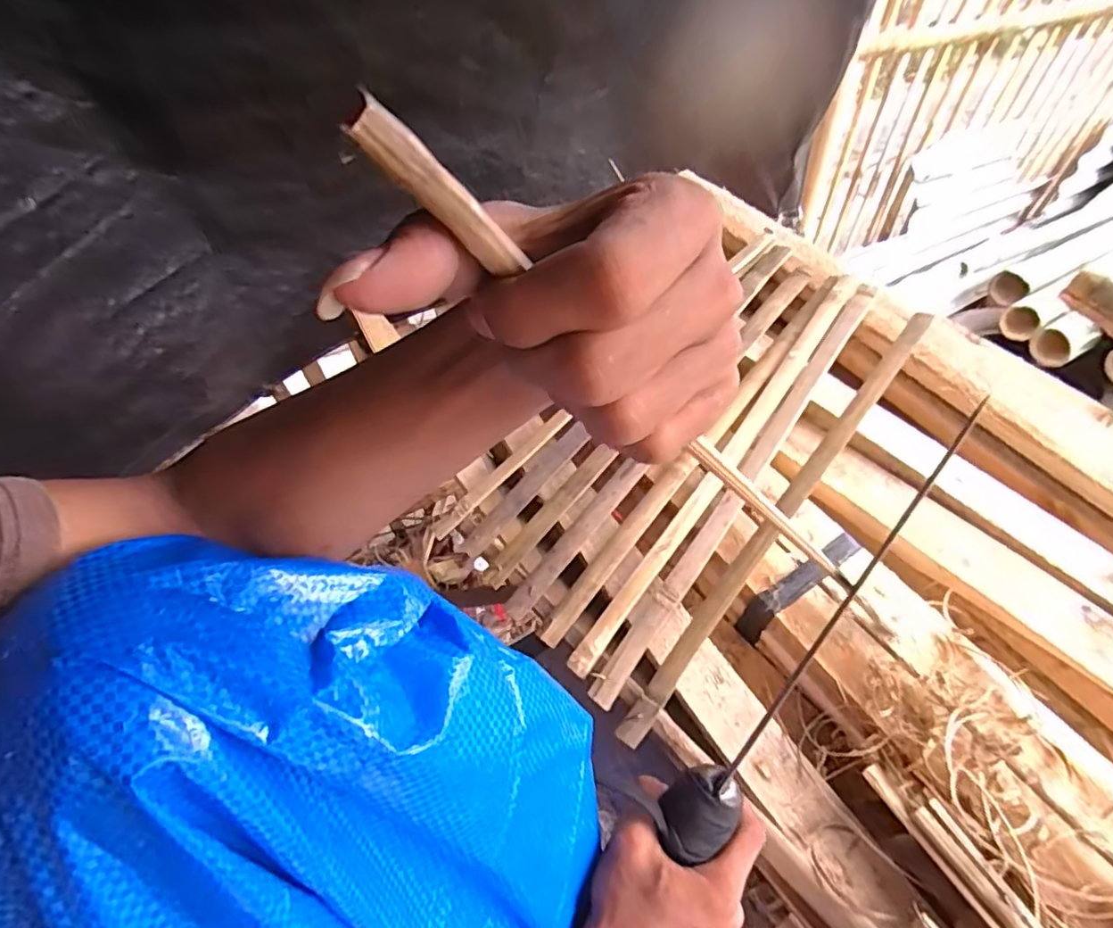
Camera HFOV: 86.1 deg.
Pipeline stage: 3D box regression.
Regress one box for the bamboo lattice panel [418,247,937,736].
[{"bbox_3d":[0.137,-0.024,0.604,0.491,0.025,0.280,-45,56,-10],"label":"bamboo lattice panel"}]

